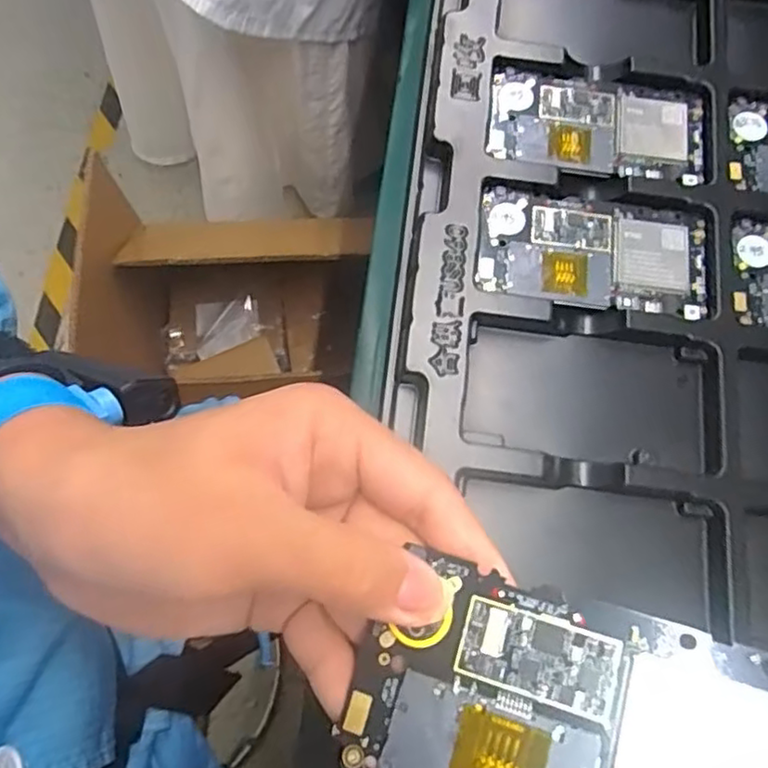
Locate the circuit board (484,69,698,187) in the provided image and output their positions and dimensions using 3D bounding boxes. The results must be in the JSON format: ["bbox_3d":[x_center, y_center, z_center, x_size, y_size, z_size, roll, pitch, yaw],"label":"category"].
[{"bbox_3d":[0.126,-0.152,0.385,0.125,0.008,0.061,6,75,0],"label":"circuit board"}]

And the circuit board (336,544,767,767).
[{"bbox_3d":[0.055,0.097,0.184,0.126,0.006,0.065,14,70,13],"label":"circuit board"}]

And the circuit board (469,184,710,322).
[{"bbox_3d":[0.116,-0.073,0.361,0.125,0.007,0.064,7,75,0],"label":"circuit board"}]

